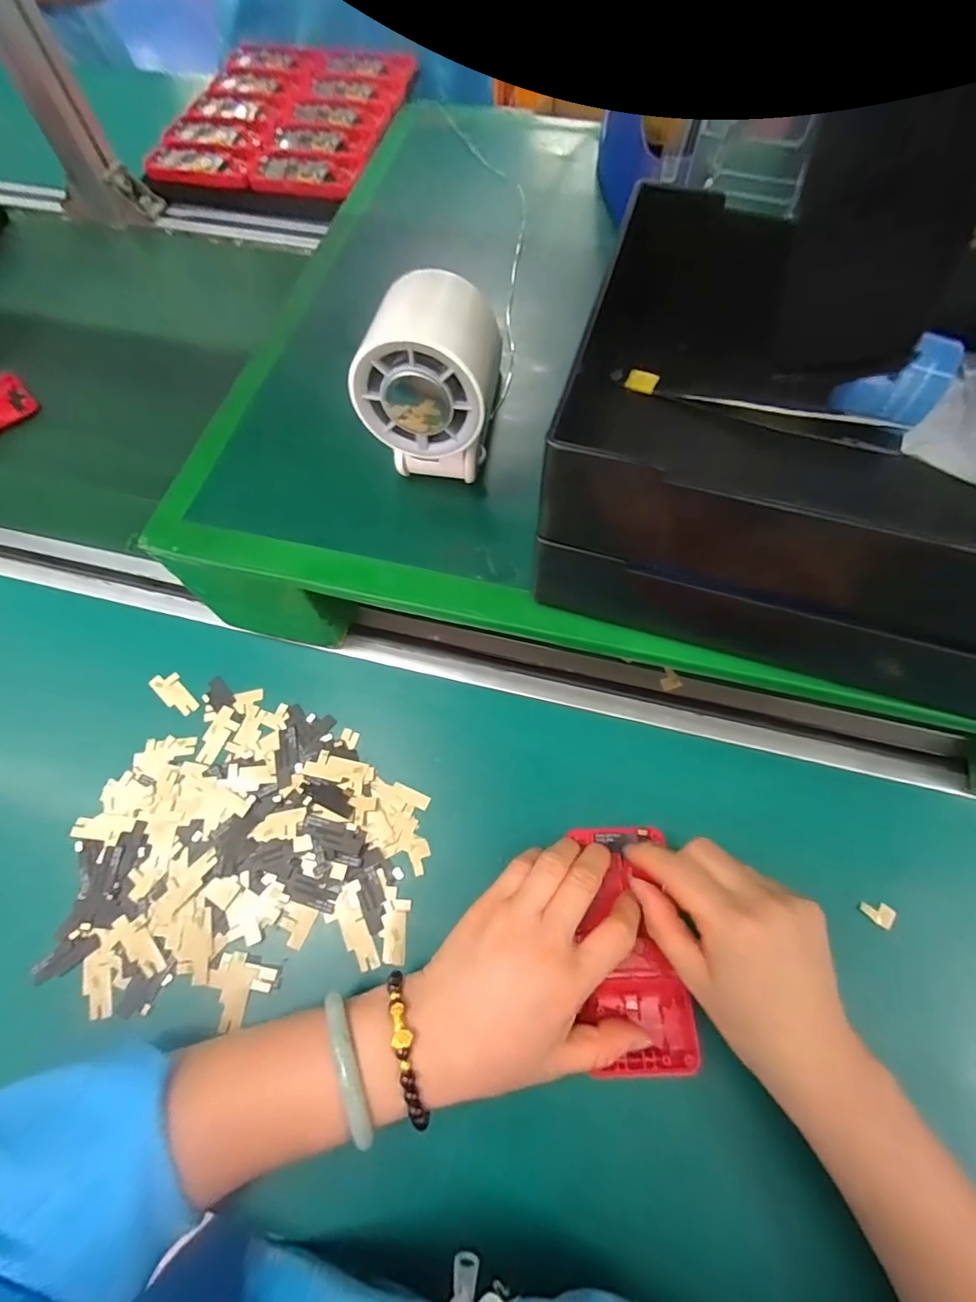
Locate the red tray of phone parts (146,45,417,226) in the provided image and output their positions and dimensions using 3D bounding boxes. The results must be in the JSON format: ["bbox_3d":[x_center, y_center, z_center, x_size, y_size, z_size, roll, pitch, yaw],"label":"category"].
[{"bbox_3d":[-0.241,-0.650,0.644,0.247,0.025,0.335,11,69,6],"label":"red tray of phone parts"}]

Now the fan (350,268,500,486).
[{"bbox_3d":[-0.025,-0.130,0.270,0.059,0.092,0.062,9,67,5],"label":"fan"}]

